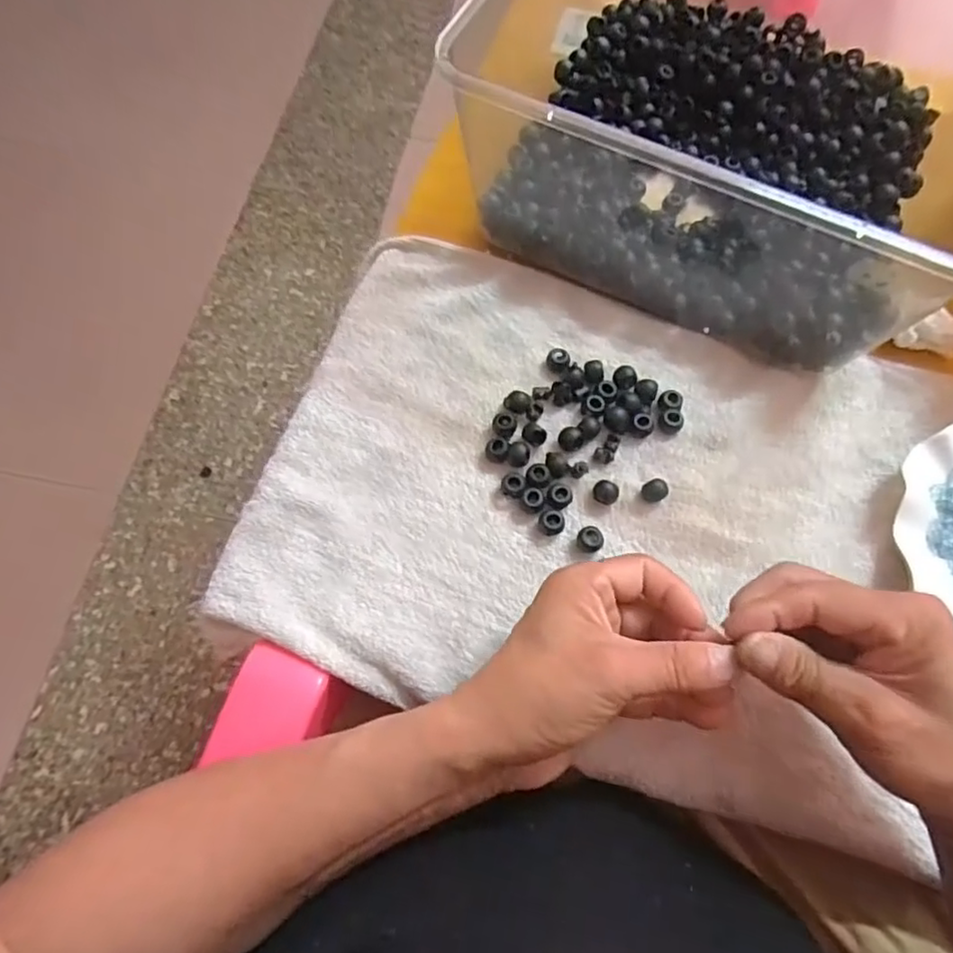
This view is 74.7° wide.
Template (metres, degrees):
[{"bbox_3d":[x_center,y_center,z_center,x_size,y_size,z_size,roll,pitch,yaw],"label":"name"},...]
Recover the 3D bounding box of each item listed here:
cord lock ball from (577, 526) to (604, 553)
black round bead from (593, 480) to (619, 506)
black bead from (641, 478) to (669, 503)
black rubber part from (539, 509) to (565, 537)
[{"bbox_3d":[0.067,0.038,0.370,0.013,0.012,0.014,0,69,-1],"label":"cord lock ball"},{"bbox_3d":[0.079,0.010,0.380,0.015,0.013,0.011,34,72,11],"label":"black round bead"},{"bbox_3d":[0.110,0.008,0.380,0.014,0.012,0.014,0,69,-1],"label":"black bead"},{"bbox_3d":[0.045,0.027,0.373,0.015,0.012,0.014,0,69,-1],"label":"black rubber part"}]

